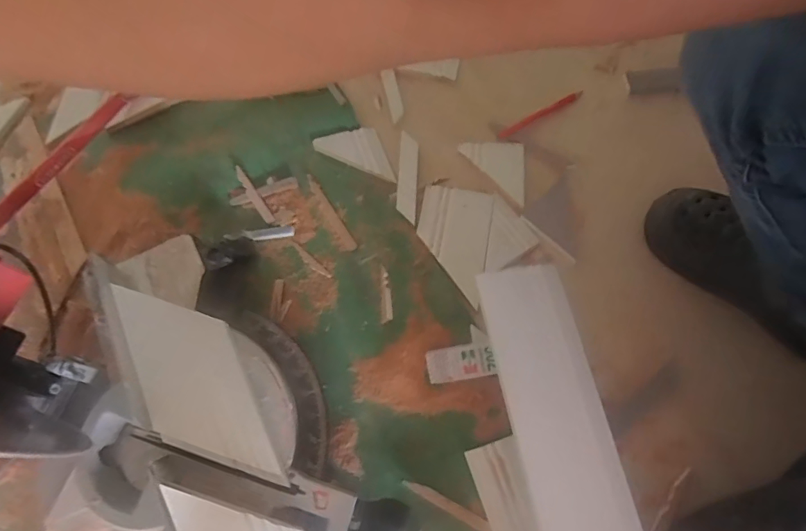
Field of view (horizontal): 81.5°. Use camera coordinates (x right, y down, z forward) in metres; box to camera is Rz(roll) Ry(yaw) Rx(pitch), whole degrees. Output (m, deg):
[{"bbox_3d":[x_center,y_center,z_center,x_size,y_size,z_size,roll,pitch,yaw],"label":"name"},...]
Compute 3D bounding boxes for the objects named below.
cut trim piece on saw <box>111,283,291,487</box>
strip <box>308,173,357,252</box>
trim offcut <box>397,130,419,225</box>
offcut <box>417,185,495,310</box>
[{"bbox_3d":[-0.219,0.122,0.492,0.096,0.023,0.243,-25,70,-8],"label":"cut trim piece on saw"},{"bbox_3d":[-0.106,-0.074,0.668,0.019,0.007,0.132,-30,72,-10],"label":"strip"},{"bbox_3d":[0.007,-0.129,0.677,0.028,0.014,0.135,2,69,1],"label":"trim offcut"},{"bbox_3d":[0.067,-0.035,0.640,0.097,0.015,0.156,10,70,4],"label":"offcut"}]

